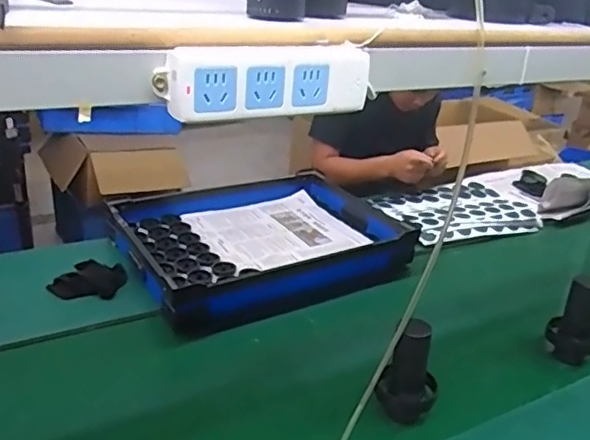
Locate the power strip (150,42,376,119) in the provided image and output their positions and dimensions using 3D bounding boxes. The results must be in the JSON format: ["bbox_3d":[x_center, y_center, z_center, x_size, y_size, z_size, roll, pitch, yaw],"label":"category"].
[{"bbox_3d":[-0.018,-0.112,0.466,0.181,0.049,0.024,-8,29,-25],"label":"power strip"}]

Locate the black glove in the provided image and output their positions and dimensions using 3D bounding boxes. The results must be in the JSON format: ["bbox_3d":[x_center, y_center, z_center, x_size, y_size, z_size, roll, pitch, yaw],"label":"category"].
[{"bbox_3d":[-0.416,0.124,1.178,0.155,0.047,0.094,-13,31,-32],"label":"black glove"}]

